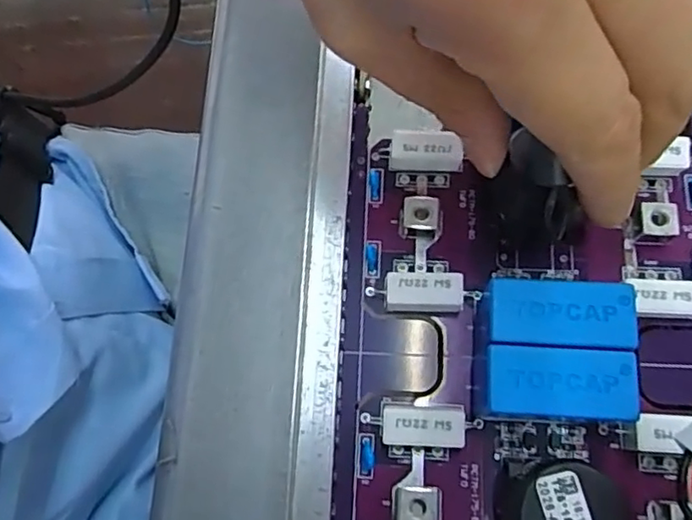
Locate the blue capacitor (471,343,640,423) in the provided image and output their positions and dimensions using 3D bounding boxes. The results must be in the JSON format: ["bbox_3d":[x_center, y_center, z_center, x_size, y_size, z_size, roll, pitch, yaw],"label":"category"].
[{"bbox_3d":[0.052,0.033,0.161,0.036,0.028,0.017,5,73,3],"label":"blue capacitor"}]

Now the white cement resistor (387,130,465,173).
[{"bbox_3d":[0.025,-0.034,0.192,0.022,0.010,0.009,2,73,3],"label":"white cement resistor"}]

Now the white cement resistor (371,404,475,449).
[{"bbox_3d":[0.020,0.046,0.168,0.024,0.011,0.010,4,73,3],"label":"white cement resistor"}]

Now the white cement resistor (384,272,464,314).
[{"bbox_3d":[0.023,0.010,0.180,0.022,0.011,0.010,3,73,3],"label":"white cement resistor"}]

